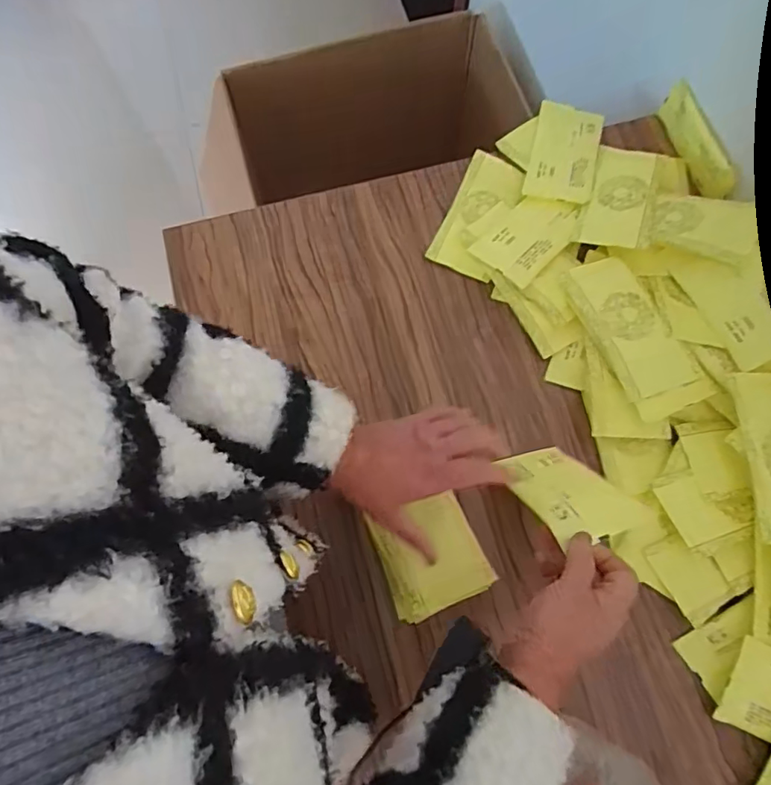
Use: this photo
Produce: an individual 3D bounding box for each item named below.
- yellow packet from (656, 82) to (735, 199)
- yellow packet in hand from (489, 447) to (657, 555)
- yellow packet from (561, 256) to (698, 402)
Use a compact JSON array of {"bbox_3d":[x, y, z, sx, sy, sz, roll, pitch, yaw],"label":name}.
[{"bbox_3d":[0.419,-0.335,0.709,0.030,0.041,0.169,-16,74,-4],"label":"yellow packet"},{"bbox_3d":[0.168,0.094,0.510,0.080,0.165,0.015,-17,107,-7],"label":"yellow packet in hand"},{"bbox_3d":[0.274,-0.077,0.604,0.077,0.025,0.175,-20,74,-5],"label":"yellow packet"}]

